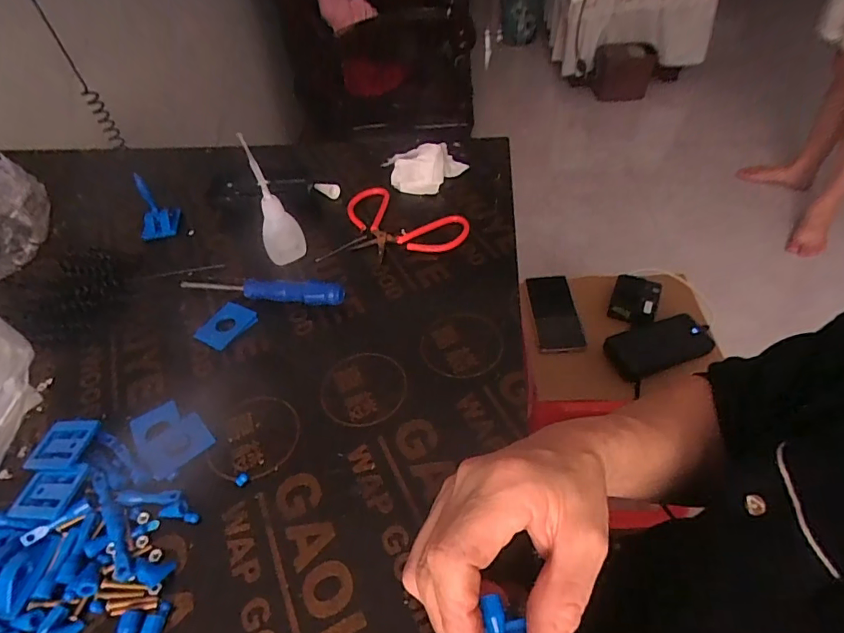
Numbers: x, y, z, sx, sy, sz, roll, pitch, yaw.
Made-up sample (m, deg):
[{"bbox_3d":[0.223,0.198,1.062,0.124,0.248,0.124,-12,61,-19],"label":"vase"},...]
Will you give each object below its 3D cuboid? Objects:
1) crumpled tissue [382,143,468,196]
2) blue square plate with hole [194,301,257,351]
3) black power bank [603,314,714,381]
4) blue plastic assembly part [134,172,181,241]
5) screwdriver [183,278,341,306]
[{"bbox_3d":[0.002,-0.161,0.505,0.086,0.031,0.053,-1,48,4],"label":"crumpled tissue"},{"bbox_3d":[-0.160,0.008,0.390,0.036,0.006,0.040,21,53,23],"label":"blue square plate with hole"},{"bbox_3d":[0.359,0.045,0.726,0.149,0.015,0.074,-18,67,-5],"label":"black power bank"},{"bbox_3d":[-0.272,-0.109,0.475,0.039,0.050,0.039,-13,48,-6],"label":"blue plastic assembly part"},{"bbox_3d":[-0.140,-0.026,0.410,0.153,0.019,0.020,7,49,11],"label":"screwdriver"}]

